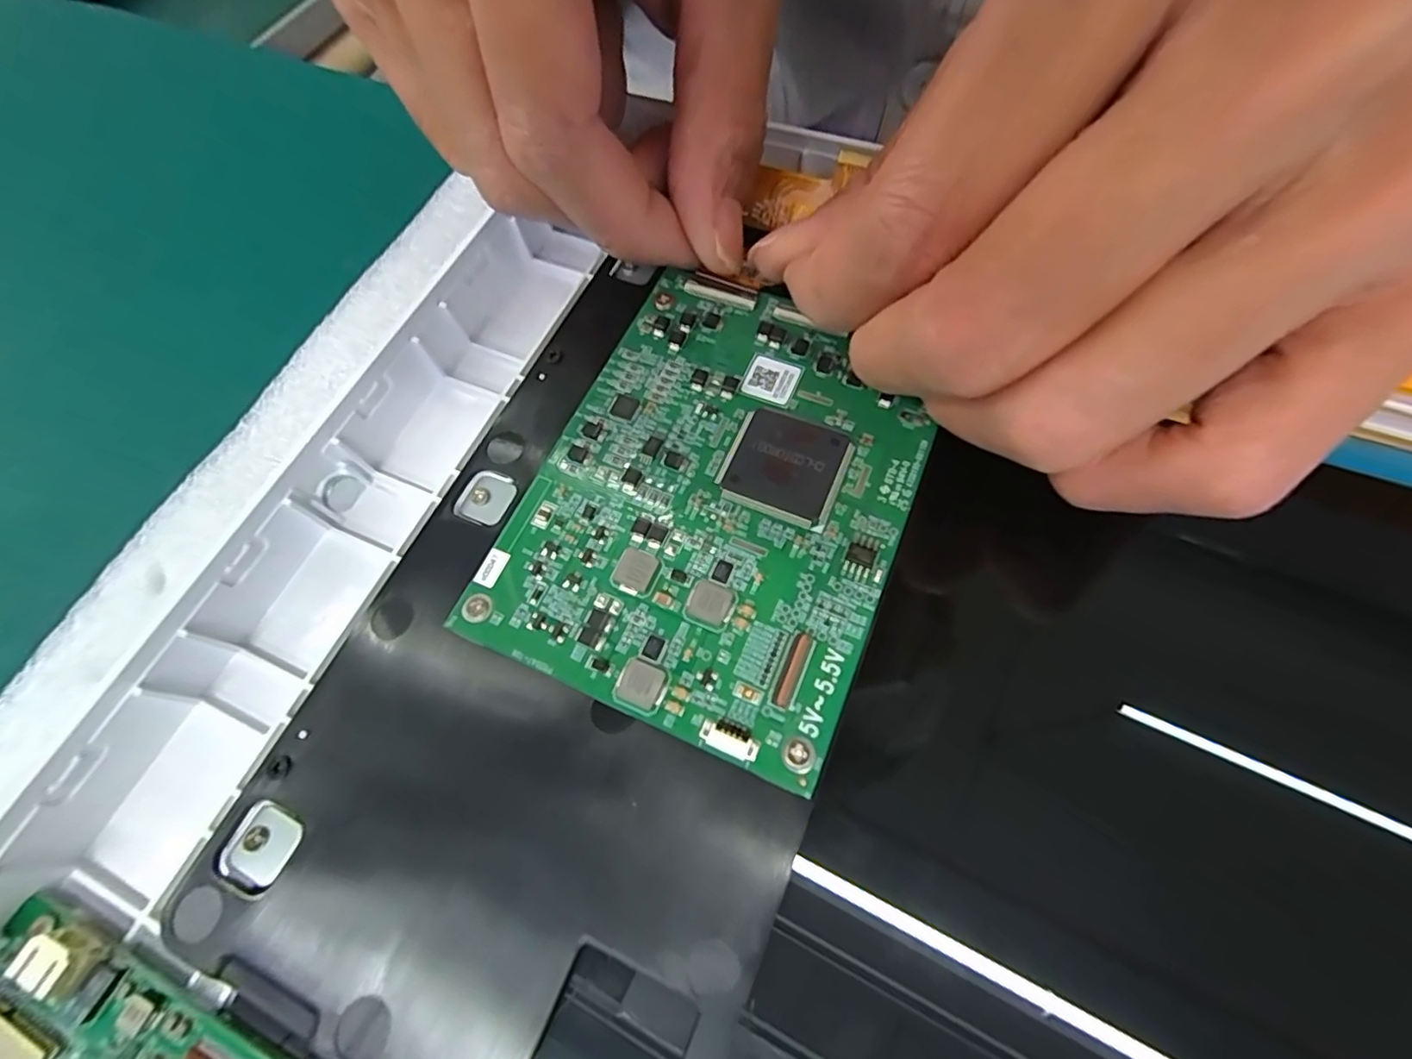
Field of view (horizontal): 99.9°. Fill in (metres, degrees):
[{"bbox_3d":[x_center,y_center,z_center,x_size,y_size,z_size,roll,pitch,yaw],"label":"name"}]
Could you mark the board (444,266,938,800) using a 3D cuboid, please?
[{"bbox_3d":[0.002,-0.009,0.115,0.069,0.004,0.091,21,69,11],"label":"board"}]

